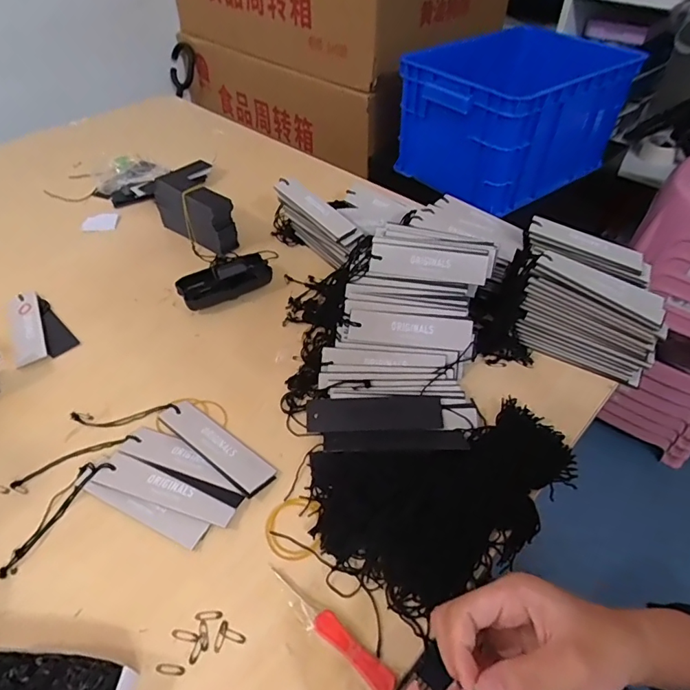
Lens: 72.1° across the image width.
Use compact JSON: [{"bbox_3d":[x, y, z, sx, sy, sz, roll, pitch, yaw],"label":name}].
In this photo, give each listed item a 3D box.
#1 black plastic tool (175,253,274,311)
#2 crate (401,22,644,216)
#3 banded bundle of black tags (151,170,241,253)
[{"bbox_3d":[-0.143,-0.078,0.574,0.110,0.042,0.041,-18,48,-17],"label":"black plastic tool"},{"bbox_3d":[0.338,-0.468,0.957,0.375,0.236,0.302,-25,51,-24],"label":"crate"},{"bbox_3d":[-0.207,-0.183,0.654,0.137,0.078,0.039,32,53,28],"label":"banded bundle of black tags"}]

